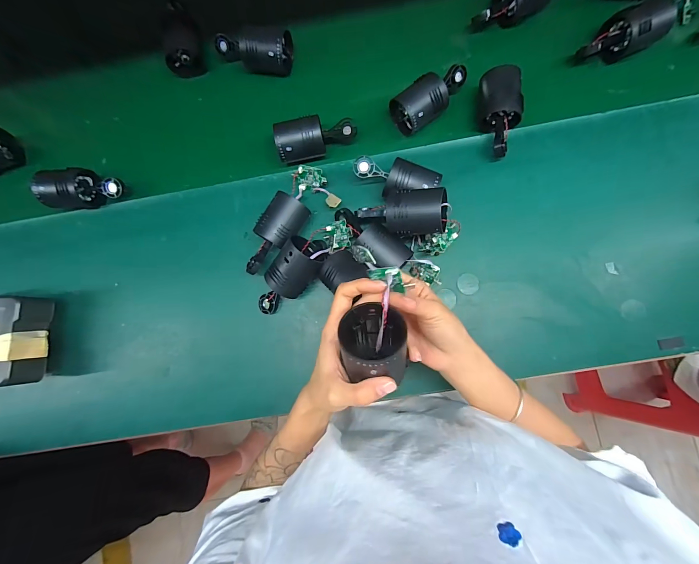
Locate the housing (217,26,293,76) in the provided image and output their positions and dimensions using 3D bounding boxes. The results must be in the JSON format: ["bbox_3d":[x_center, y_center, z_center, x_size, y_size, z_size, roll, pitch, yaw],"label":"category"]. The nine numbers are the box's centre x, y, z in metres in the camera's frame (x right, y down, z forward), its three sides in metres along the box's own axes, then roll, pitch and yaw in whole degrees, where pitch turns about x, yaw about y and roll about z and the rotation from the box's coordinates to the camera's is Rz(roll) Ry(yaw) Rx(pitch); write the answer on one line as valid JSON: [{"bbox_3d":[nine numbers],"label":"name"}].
[{"bbox_3d":[-0.151,-0.351,0.482,0.122,0.054,0.055,5,84,8],"label":"housing"}]

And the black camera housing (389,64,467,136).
[{"bbox_3d":[0.120,-0.265,0.449,0.112,0.049,0.054,-34,81,-1],"label":"black camera housing"}]

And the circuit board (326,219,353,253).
[{"bbox_3d":[-0.013,-0.062,0.427,0.038,0.005,0.039,-9,87,31],"label":"circuit board"}]

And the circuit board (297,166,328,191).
[{"bbox_3d":[-0.053,-0.147,0.448,0.041,0.006,0.031,4,119,7],"label":"circuit board"}]

